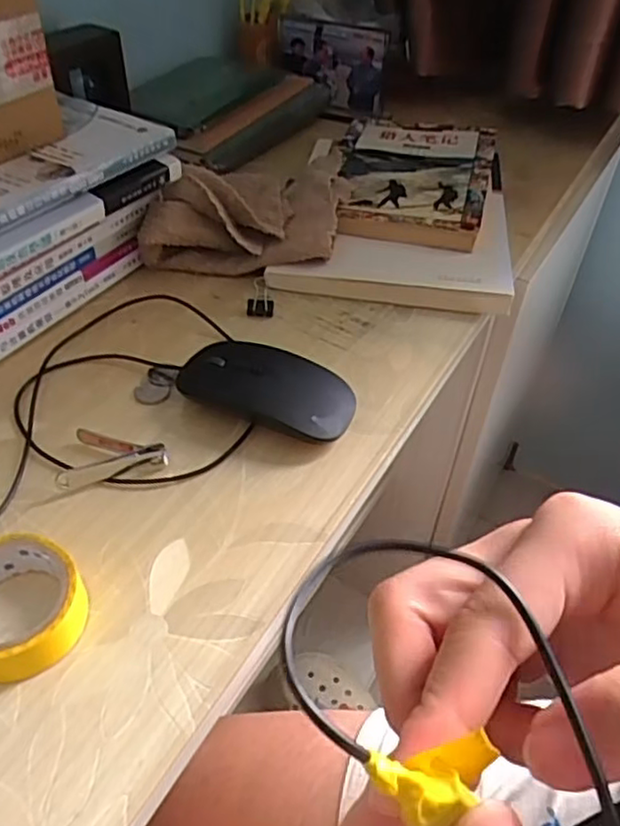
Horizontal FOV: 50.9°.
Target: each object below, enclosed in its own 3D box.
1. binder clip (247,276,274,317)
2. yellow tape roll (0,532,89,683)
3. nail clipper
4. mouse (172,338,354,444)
[{"bbox_3d":[-0.037,-0.088,0.487,0.019,0.008,0.038,0,58,-2],"label":"binder clip"},{"bbox_3d":[-0.133,0.089,0.294,0.063,0.025,0.058,1,45,-1],"label":"yellow tape roll"},{"bbox_3d":[-0.115,0.021,0.372,0.059,0.013,0.038,-16,48,-18],"label":"nail clipper"},{"bbox_3d":[-0.026,-0.014,0.401,0.105,0.028,0.064,9,45,7],"label":"mouse"}]

